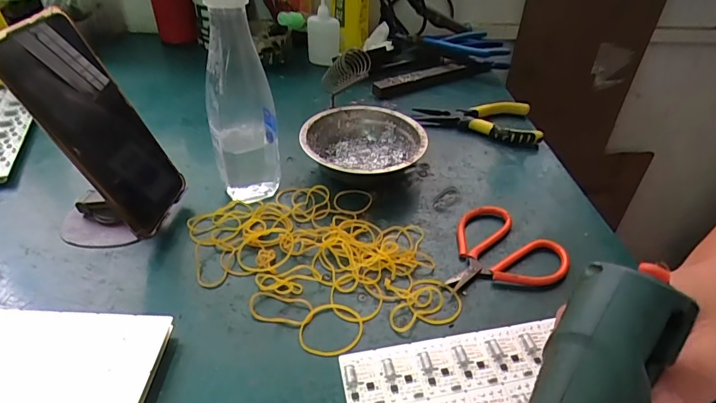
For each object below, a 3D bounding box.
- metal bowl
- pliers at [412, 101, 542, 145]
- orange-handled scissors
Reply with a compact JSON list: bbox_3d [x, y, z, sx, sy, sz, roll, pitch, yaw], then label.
[{"bbox_3d":[0.005,-0.053,0.457,0.124,0.049,0.124,2,39,-2],"label":"metal bowl"},{"bbox_3d":[0.145,-0.097,0.521,0.140,0.028,0.062,2,39,-2],"label":"pliers"},{"bbox_3d":[0.121,0.036,0.370,0.098,0.010,0.086,0,39,-5],"label":"orange-handled scissors"}]

